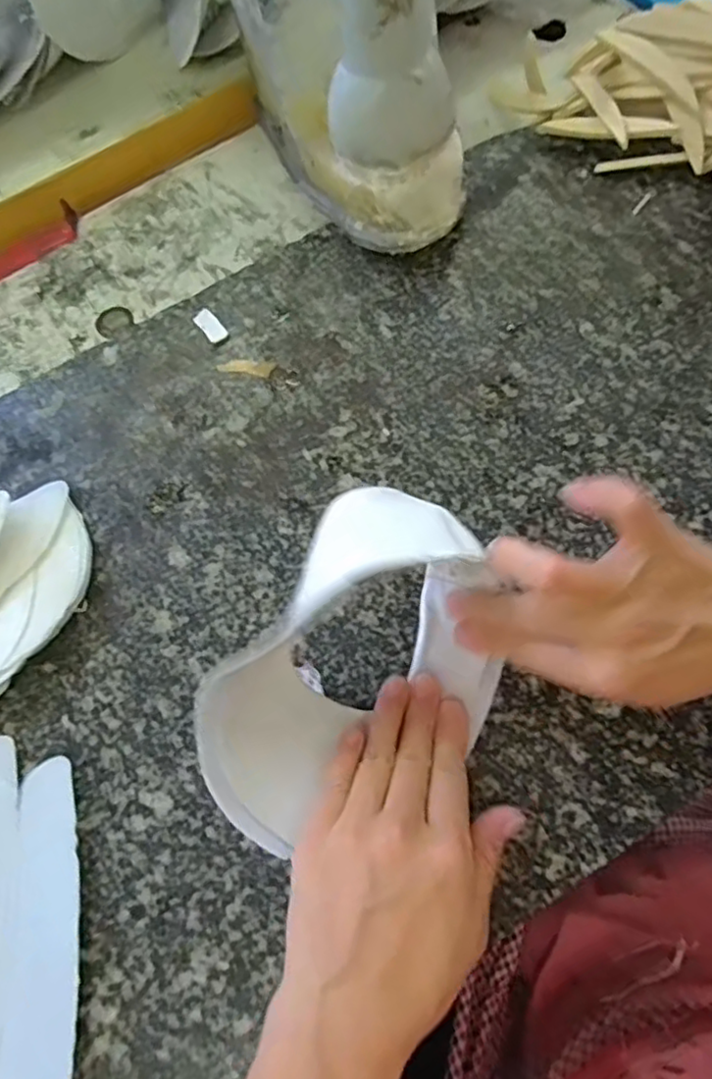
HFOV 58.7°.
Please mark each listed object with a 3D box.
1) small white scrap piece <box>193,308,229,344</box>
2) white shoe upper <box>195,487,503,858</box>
[{"bbox_3d":[-0.088,-0.130,0.382,0.012,0.004,0.025,-38,71,-9],"label":"small white scrap piece"},{"bbox_3d":[0.005,0.059,0.273,0.104,0.076,0.155,32,77,11],"label":"white shoe upper"}]

